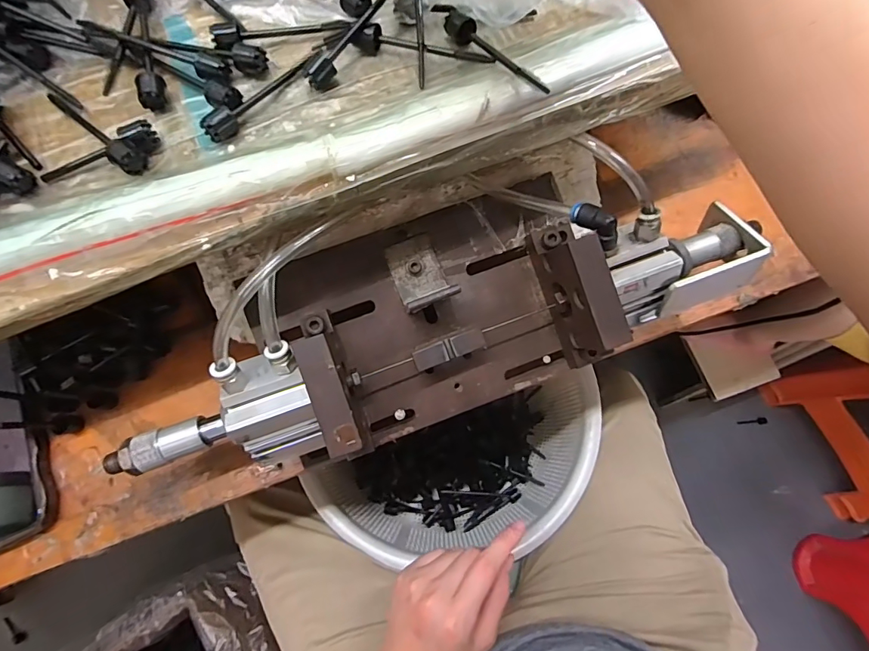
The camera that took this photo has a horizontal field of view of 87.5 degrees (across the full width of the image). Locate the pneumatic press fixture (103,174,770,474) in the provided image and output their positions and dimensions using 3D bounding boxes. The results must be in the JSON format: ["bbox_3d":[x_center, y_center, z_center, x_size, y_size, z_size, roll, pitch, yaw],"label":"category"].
[{"bbox_3d":[-0.002,-0.008,0.322,0.431,0.109,0.138,-20,75,-6],"label":"pneumatic press fixture"}]

